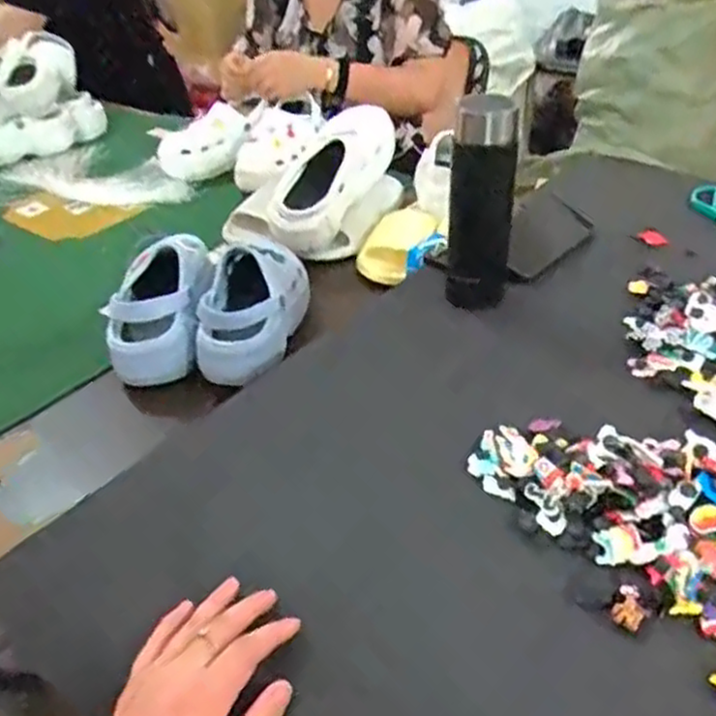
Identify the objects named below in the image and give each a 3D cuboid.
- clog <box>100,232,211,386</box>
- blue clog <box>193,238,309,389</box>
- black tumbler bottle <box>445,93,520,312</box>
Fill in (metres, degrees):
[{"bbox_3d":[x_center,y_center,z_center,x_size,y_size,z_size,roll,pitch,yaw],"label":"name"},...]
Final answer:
[{"bbox_3d":[-0.248,-0.076,0.918,0.110,0.105,0.233,-7,36,-5],"label":"clog"},{"bbox_3d":[-0.127,-0.063,0.890,0.098,0.100,0.198,2,36,9],"label":"blue clog"},{"bbox_3d":[0.120,-0.148,0.721,0.065,0.201,0.058,4,36,11],"label":"black tumbler bottle"}]

